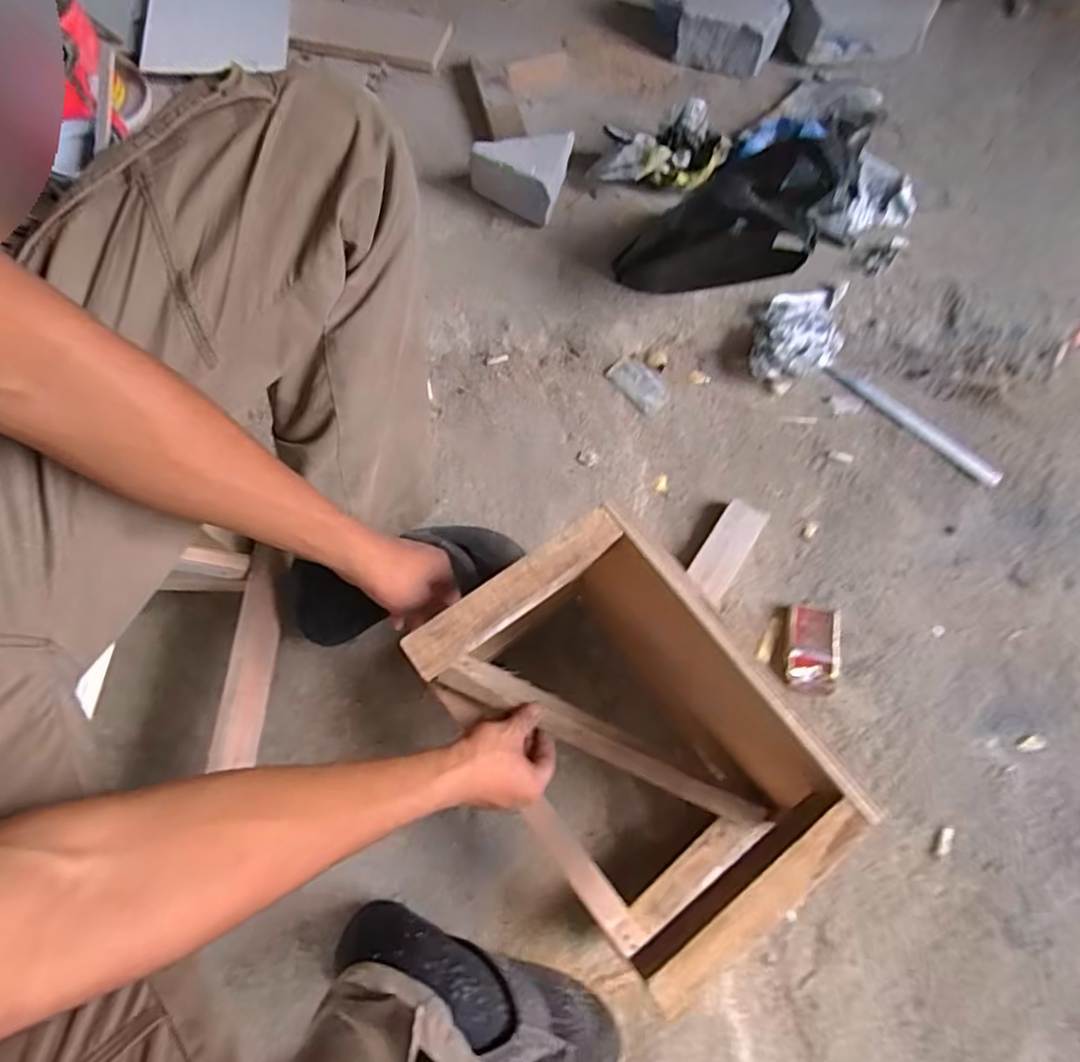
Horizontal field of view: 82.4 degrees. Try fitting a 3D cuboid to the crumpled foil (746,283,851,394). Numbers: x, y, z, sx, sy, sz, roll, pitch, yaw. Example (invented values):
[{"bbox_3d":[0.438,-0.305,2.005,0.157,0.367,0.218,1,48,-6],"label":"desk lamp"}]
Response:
[{"bbox_3d":[0.360,-0.278,0.842,0.113,0.064,0.183,37,73,11],"label":"crumpled foil"}]

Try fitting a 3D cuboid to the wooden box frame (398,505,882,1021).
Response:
[{"bbox_3d":[0.069,0.180,0.555,0.219,0.198,0.315,-36,75,-14],"label":"wooden box frame"}]

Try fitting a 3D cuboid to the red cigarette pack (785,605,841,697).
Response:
[{"bbox_3d":[0.312,0.135,0.708,0.055,0.026,0.097,12,70,2],"label":"red cigarette pack"}]

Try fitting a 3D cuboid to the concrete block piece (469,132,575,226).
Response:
[{"bbox_3d":[-0.032,-0.506,0.882,0.139,0.083,0.098,13,70,3],"label":"concrete block piece"}]

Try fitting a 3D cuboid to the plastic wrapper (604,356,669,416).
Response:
[{"bbox_3d":[0.137,-0.201,0.844,0.052,0.014,0.089,-41,76,-15],"label":"plastic wrapper"}]

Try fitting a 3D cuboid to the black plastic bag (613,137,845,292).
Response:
[{"bbox_3d":[0.226,-0.383,0.787,0.208,0.193,0.132,23,70,8],"label":"black plastic bag"}]

